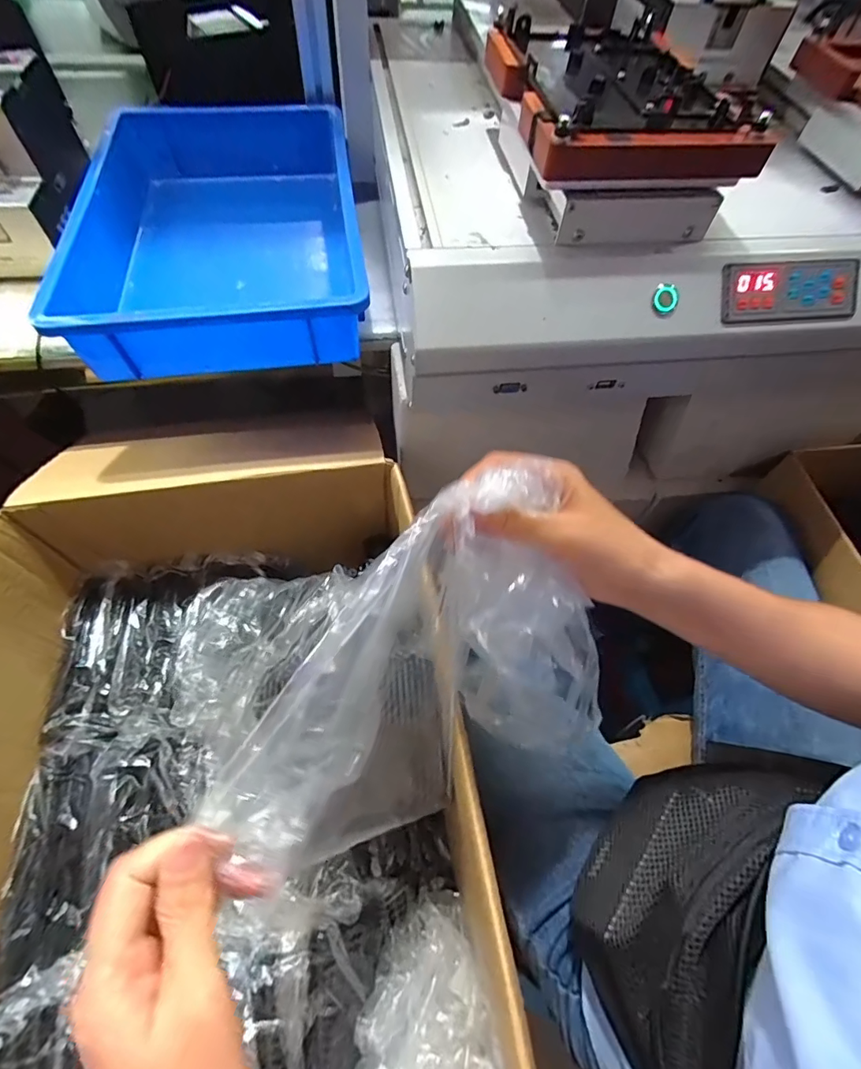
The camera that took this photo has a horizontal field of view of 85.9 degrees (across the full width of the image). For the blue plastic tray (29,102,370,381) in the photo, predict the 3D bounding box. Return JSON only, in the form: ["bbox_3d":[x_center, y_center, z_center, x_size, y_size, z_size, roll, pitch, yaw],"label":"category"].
[{"bbox_3d":[-0.231,-0.350,0.538,0.282,0.091,0.418,-7,60,-8],"label":"blue plastic tray"}]

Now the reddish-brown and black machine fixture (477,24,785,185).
[{"bbox_3d":[0.140,-0.339,0.363,0.160,0.039,0.209,-8,61,-8],"label":"reddish-brown and black machine fixture"}]

